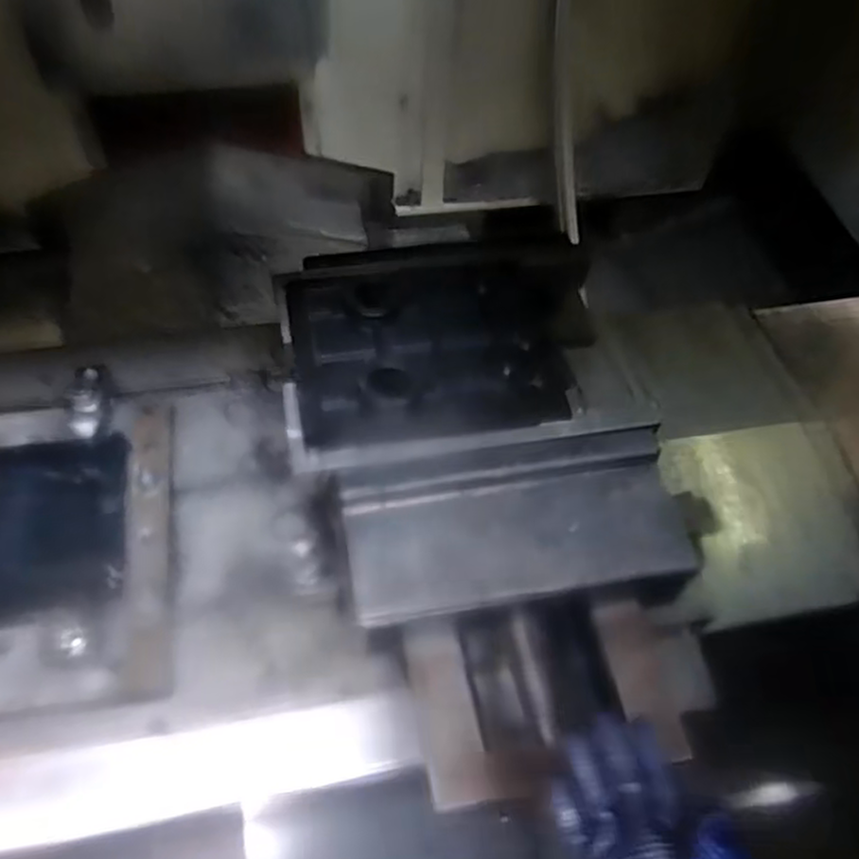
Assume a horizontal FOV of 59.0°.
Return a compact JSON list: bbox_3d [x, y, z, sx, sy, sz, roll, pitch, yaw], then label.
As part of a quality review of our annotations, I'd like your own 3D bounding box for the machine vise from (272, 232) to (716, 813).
[{"bbox_3d":[0.048,0.056,0.731,0.328,0.166,0.518,-9,56,-9],"label":"machine vise"}]

